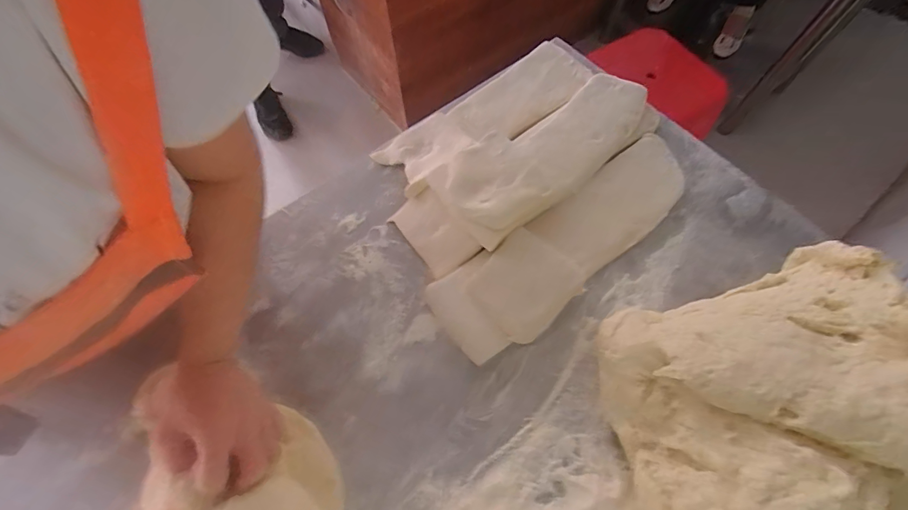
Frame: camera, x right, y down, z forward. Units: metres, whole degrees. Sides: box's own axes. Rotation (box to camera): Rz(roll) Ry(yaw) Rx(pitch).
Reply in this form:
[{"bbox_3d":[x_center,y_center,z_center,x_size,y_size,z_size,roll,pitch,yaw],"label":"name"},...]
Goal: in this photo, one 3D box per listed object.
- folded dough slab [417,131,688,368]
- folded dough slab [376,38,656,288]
[{"bbox_3d":[0.159,-0.023,0.514,0.402,0.043,0.120,-34,70,-14],"label":"folded dough slab"},{"bbox_3d":[0.082,-0.174,0.560,0.418,0.081,0.234,-38,71,-15],"label":"folded dough slab"}]

